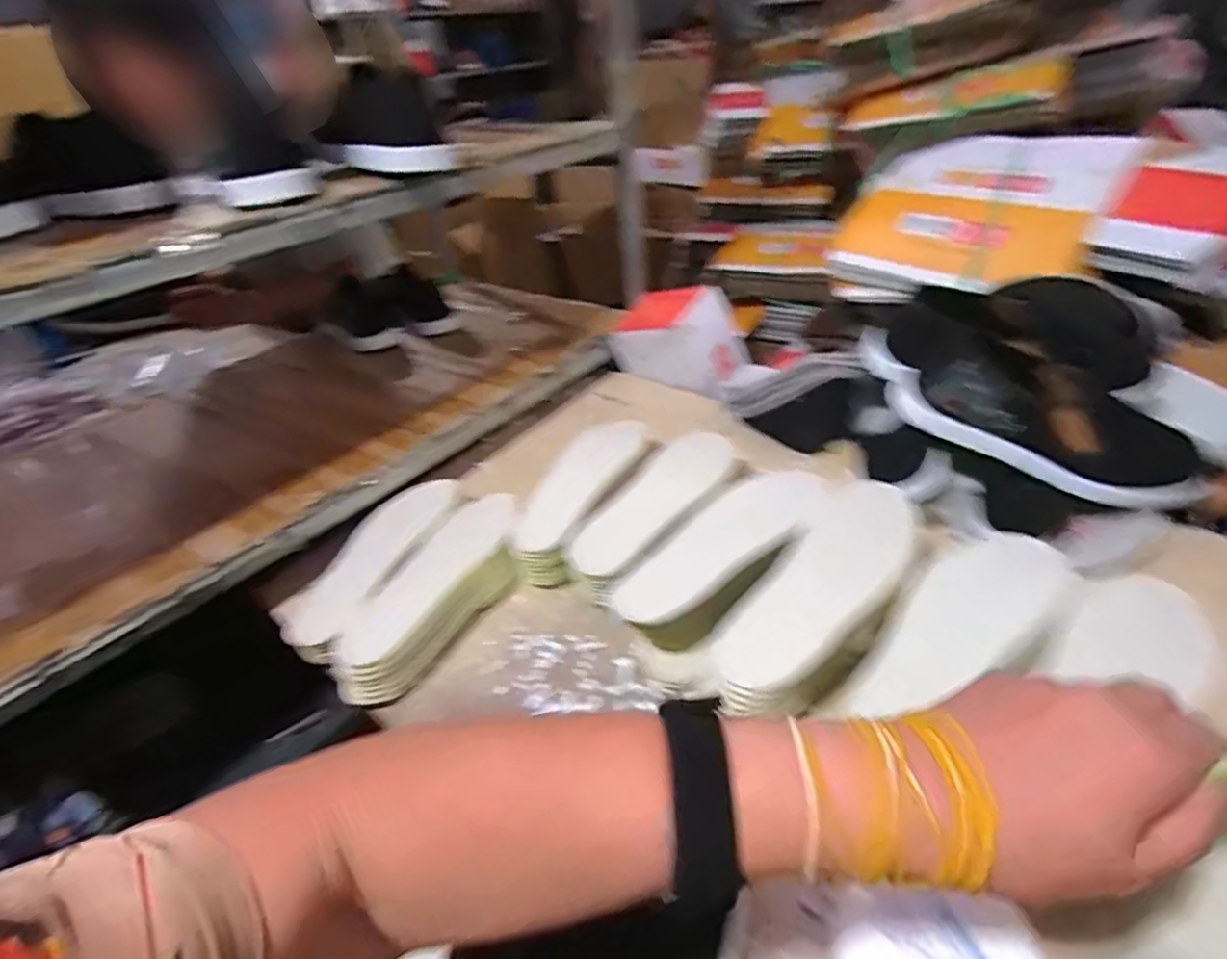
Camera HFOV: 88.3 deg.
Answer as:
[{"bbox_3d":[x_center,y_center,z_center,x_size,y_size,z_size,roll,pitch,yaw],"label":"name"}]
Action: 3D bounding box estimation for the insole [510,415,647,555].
[{"bbox_3d":[-0.034,-0.005,0.719,0.080,0.030,0.246,13,39,24],"label":"insole"}]

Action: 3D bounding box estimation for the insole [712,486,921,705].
[{"bbox_3d":[0.177,0.081,0.517,0.082,0.011,0.263,24,45,35],"label":"insole"}]

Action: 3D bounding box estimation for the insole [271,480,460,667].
[{"bbox_3d":[-0.262,0.081,0.679,0.093,0.021,0.254,7,37,18],"label":"insole"}]

